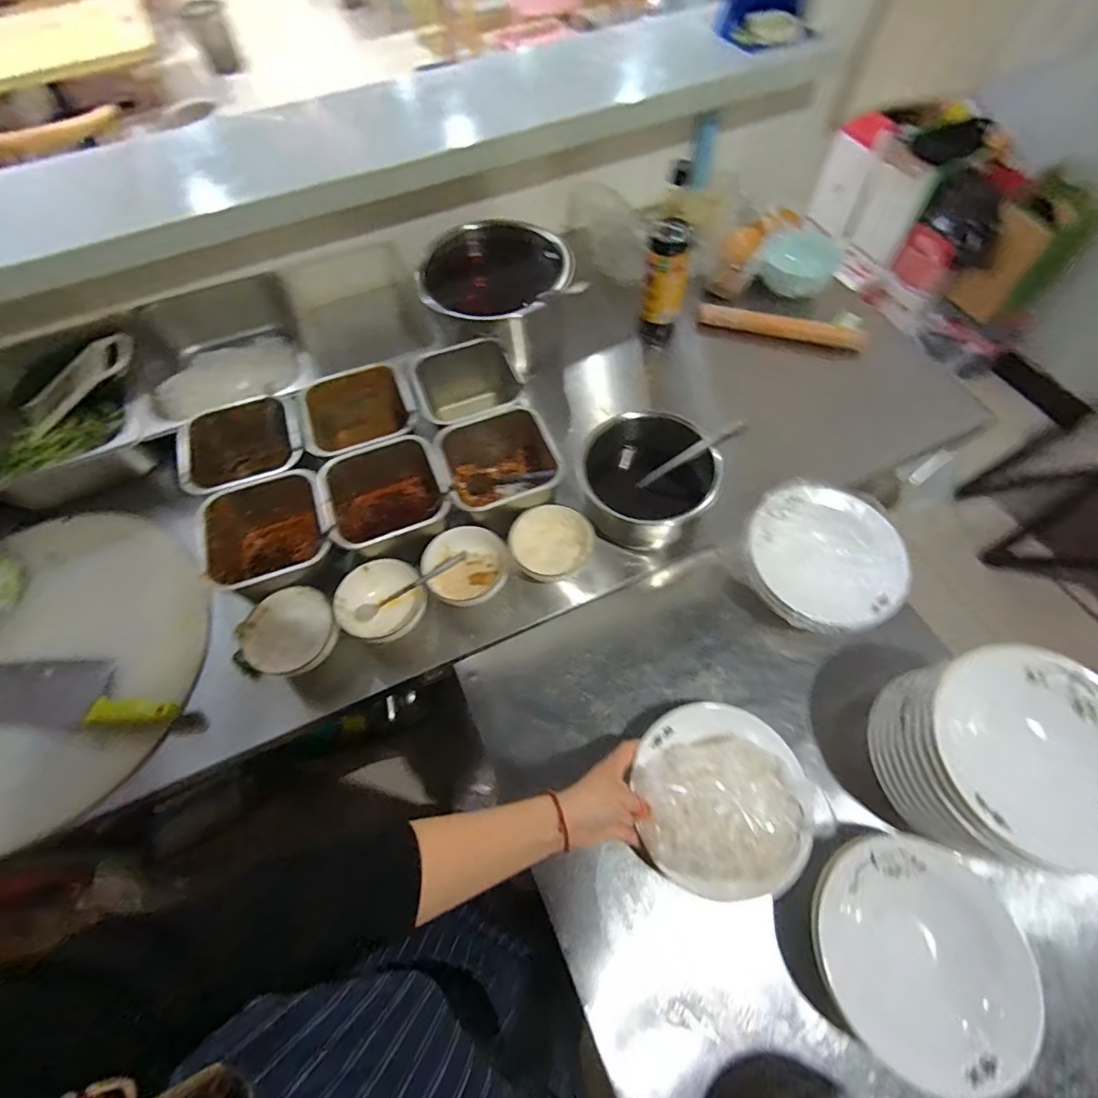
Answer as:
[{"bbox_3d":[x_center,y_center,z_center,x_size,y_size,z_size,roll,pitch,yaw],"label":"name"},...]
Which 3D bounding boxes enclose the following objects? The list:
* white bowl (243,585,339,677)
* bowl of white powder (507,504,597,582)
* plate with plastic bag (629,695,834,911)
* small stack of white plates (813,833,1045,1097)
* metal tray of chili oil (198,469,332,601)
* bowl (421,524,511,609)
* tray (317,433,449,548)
[{"bbox_3d":[-0.337,0.114,0.672,0.112,0.052,0.111,-1,62,2],"label":"white bowl"},{"bbox_3d":[0.003,-0.005,0.718,0.106,0.060,0.122,25,66,14],"label":"bowl of white powder"},{"bbox_3d":[0.191,0.257,0.535,0.189,0.065,0.186,-1,62,2],"label":"plate with plastic bag"},{"bbox_3d":[0.350,0.395,0.497,0.167,0.079,0.195,-6,62,-1],"label":"small stack of white plates"},{"bbox_3d":[-0.378,-0.008,0.700,0.169,0.105,0.153,-21,63,-9],"label":"metal tray of chili oil"},{"bbox_3d":[-0.114,0.026,0.708,0.113,0.047,0.113,-35,66,-15],"label":"bowl"},{"bbox_3d":[-0.228,-0.060,0.740,0.162,0.123,0.165,-24,64,-10],"label":"tray"}]

